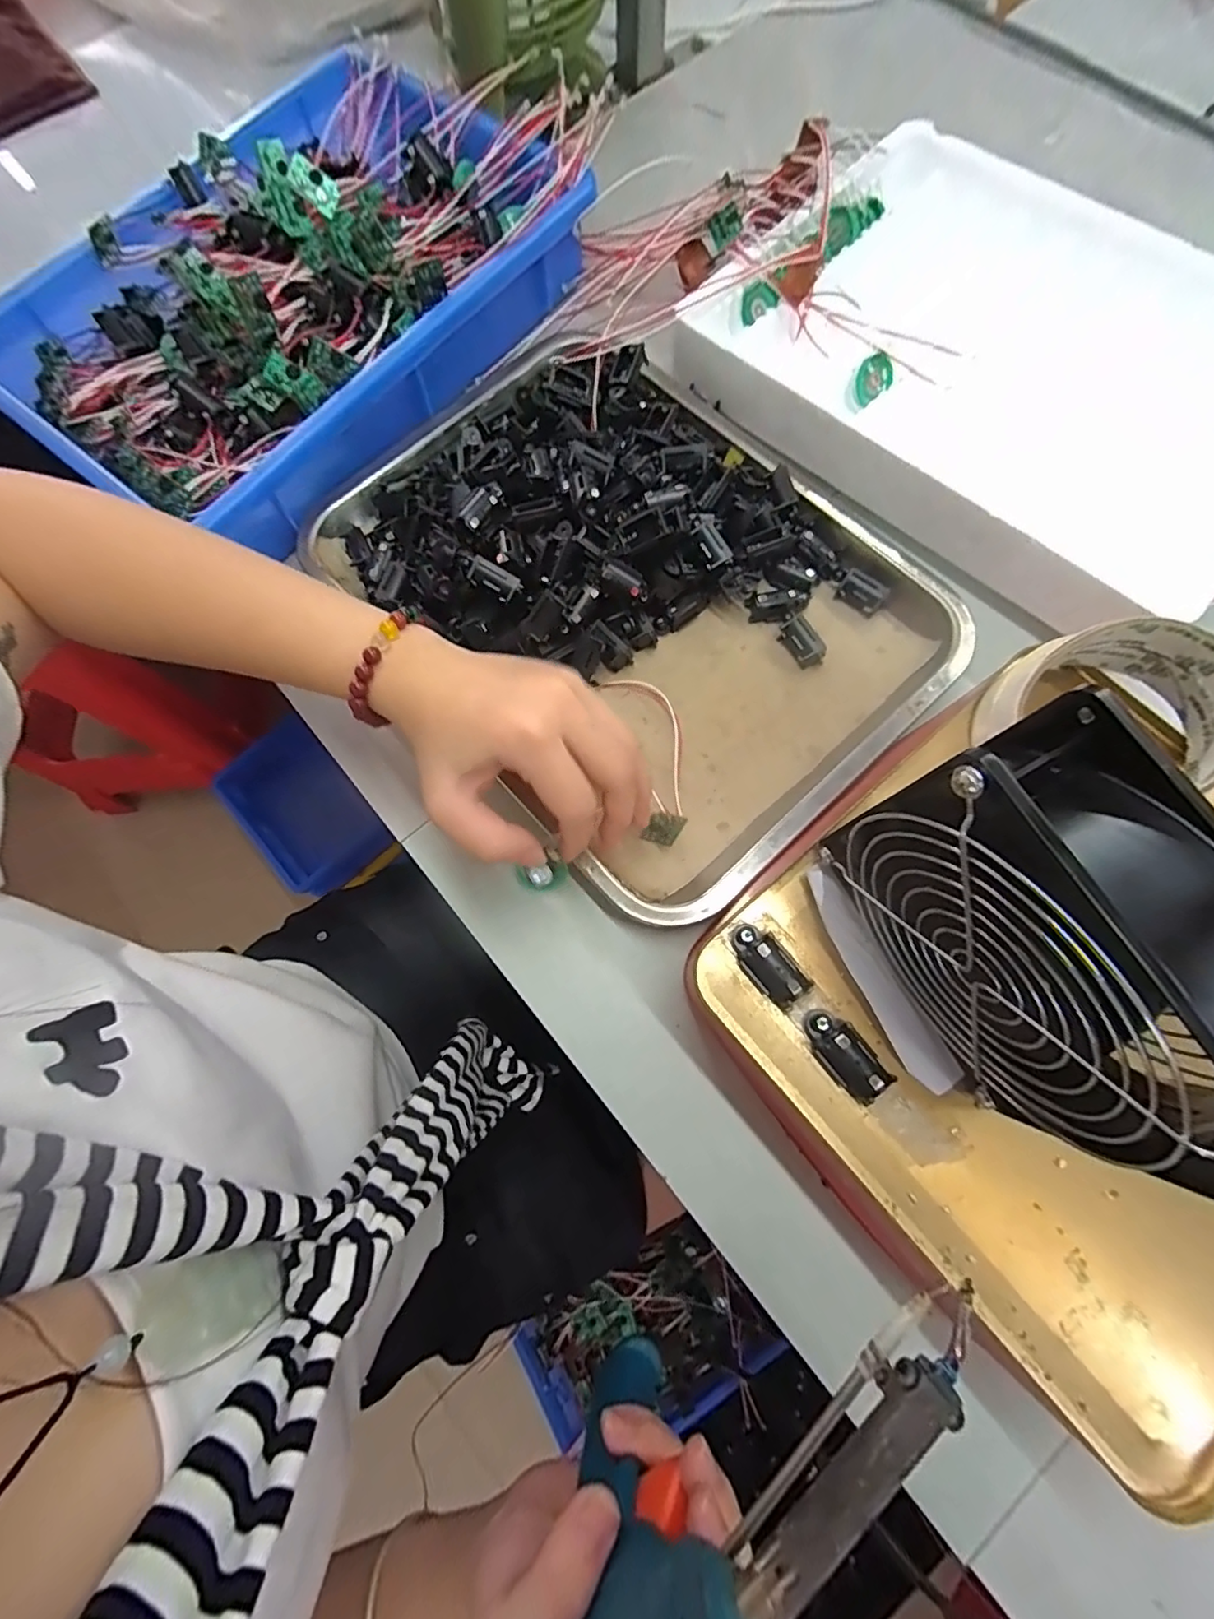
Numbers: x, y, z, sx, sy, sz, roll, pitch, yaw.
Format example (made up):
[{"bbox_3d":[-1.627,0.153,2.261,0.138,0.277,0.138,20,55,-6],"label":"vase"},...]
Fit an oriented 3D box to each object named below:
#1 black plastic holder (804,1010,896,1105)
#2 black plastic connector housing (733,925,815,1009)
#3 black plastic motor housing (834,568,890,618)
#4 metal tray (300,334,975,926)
[{"bbox_3d":[0.093,0.095,0.227,0.018,0.015,0.033,-36,77,-12],"label":"black plastic holder"},{"bbox_3d":[0.067,0.063,0.237,0.018,0.015,0.036,-40,77,-7],"label":"black plastic connector housing"},{"bbox_3d":[0.151,-0.128,0.346,0.026,0.017,0.011,37,81,12],"label":"black plastic motor housing"},{"bbox_3d":[0.008,-0.135,0.341,0.263,0.050,0.346,-42,77,-7],"label":"metal tray"}]

